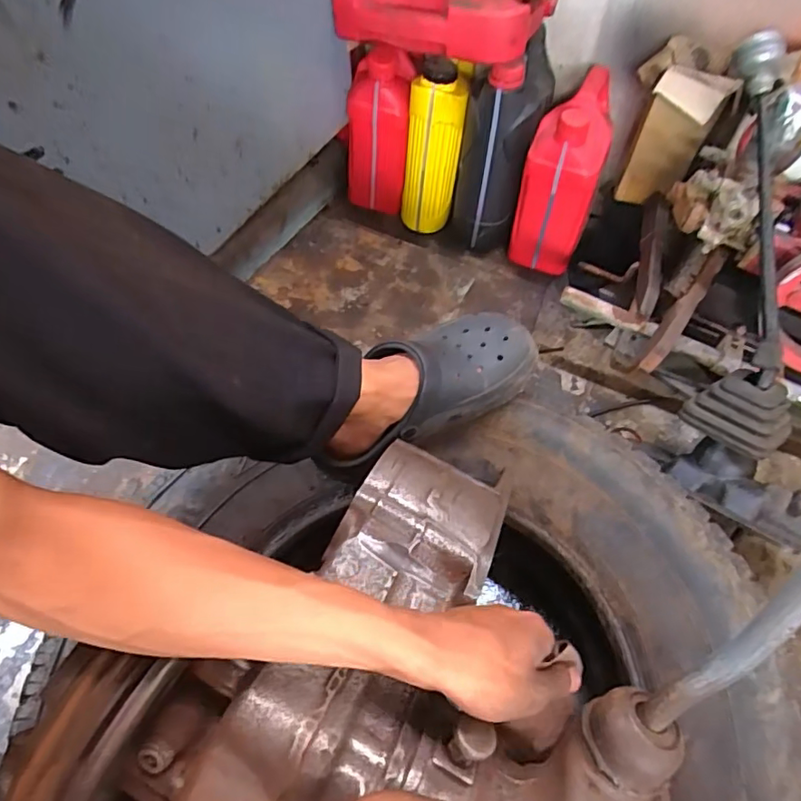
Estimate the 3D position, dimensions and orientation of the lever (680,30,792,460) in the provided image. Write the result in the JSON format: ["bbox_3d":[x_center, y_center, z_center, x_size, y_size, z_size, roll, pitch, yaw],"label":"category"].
[{"bbox_3d":[0.410,-0.171,0.632,0.102,0.081,0.465,2,92,1],"label":"lever"}]

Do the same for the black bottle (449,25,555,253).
[{"bbox_3d":[0.173,-0.444,0.957,0.131,0.293,0.197,13,59,8],"label":"black bottle"}]

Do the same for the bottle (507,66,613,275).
[{"bbox_3d":[0.271,-0.384,0.933,0.115,0.278,0.180,13,59,8],"label":"bottle"}]

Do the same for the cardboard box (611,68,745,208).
[{"bbox_3d":[0.412,-0.396,0.833,0.099,0.200,0.046,15,59,10],"label":"cardboard box"}]

